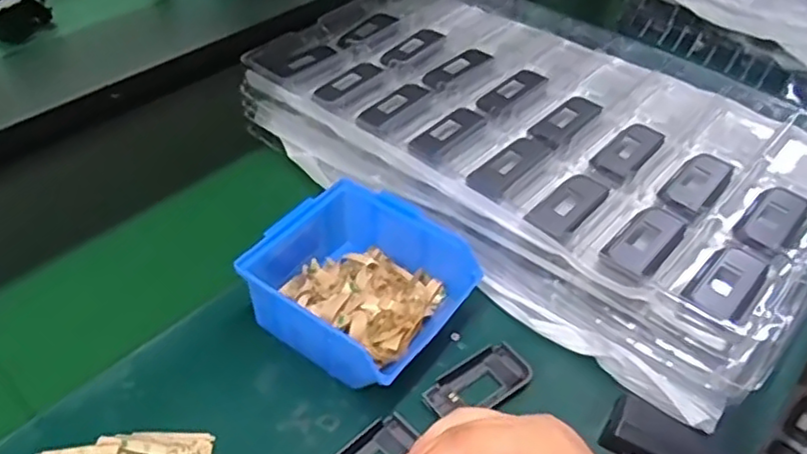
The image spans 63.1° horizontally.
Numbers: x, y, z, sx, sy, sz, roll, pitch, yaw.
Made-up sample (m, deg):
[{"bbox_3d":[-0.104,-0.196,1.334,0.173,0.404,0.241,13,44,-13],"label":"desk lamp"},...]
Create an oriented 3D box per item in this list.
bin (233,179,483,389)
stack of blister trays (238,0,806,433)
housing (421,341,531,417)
[{"bbox_3d":[-0.033,0.043,0.480,0.135,0.063,0.139,28,48,24],"label":"bin"},{"bbox_3d":[0.119,-0.096,0.608,0.523,0.064,0.318,32,51,30],"label":"stack of blister trays"},{"bbox_3d":[0.051,0.110,0.459,0.076,0.010,0.038,-22,47,-23],"label":"housing"}]

